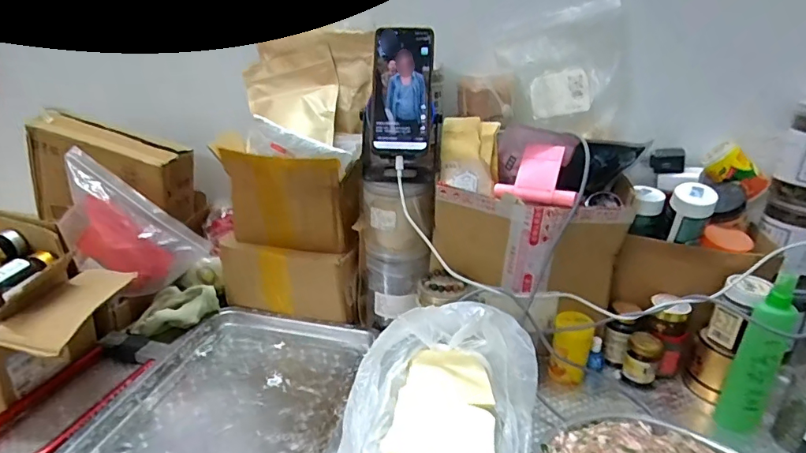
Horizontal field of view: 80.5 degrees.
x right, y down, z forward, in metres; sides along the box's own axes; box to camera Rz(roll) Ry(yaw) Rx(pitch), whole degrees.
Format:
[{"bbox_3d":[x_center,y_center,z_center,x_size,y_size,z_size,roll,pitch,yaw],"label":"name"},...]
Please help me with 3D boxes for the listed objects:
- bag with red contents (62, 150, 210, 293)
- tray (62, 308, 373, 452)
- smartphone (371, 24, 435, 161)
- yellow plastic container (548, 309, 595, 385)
[{"bbox_3d":[-0.418,0.021,0.698,0.224,0.163,0.071,35,13,-8],"label":"bag with red contents"},{"bbox_3d":[-0.199,0.215,0.566,0.289,0.039,0.386,6,23,11],"label":"tray"},{"bbox_3d":[0.001,-0.174,0.616,0.078,0.165,0.010,1,0,6],"label":"smartphone"},{"bbox_3d":[0.226,0.167,0.640,0.047,0.088,0.055,10,24,21],"label":"yellow plastic container"}]

